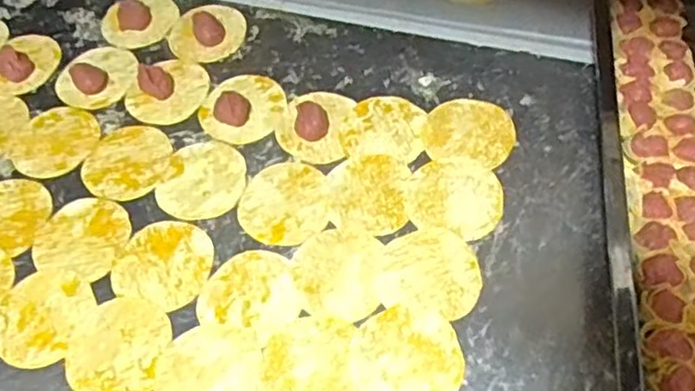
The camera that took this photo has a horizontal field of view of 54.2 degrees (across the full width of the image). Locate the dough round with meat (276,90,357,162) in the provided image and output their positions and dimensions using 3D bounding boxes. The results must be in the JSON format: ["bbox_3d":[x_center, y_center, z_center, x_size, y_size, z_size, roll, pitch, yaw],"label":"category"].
[{"bbox_3d":[-0.033,-0.071,0.638,0.066,0.022,0.080,3,57,6],"label":"dough round with meat"}]

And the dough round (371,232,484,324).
[{"bbox_3d":[0.066,0.061,0.552,0.084,0.004,0.072,12,58,12],"label":"dough round"}]

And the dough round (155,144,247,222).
[{"bbox_3d":[-0.130,-0.015,0.620,0.076,0.004,0.082,-2,56,3],"label":"dough round"}]

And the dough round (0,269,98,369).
[{"bbox_3d":[-0.253,0.097,0.555,0.075,0.004,0.079,-2,56,3],"label":"dough round"}]

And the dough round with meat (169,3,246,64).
[{"bbox_3d":[-0.148,-0.173,0.715,0.080,0.014,0.072,-19,57,-9],"label":"dough round with meat"}]

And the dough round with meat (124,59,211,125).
[{"bbox_3d":[-0.178,-0.109,0.673,0.075,0.024,0.082,-2,56,3],"label":"dough round with meat"}]

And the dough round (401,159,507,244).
[{"bbox_3d":[0.093,-0.001,0.589,0.081,0.004,0.076,-2,56,3],"label":"dough round"}]

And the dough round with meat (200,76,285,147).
[{"bbox_3d":[-0.103,-0.088,0.660,0.082,0.013,0.081,-2,56,3],"label":"dough round with meat"}]

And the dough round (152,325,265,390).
[{"bbox_3d":[-0.107,0.138,0.516,0.082,0.004,0.081,-2,56,3],"label":"dough round"}]

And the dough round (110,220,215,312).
[{"bbox_3d":[-0.156,0.055,0.575,0.083,0.004,0.076,-2,56,3],"label":"dough round"}]

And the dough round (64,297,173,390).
[{"bbox_3d":[-0.182,0.120,0.536,0.078,0.004,0.082,-2,56,3],"label":"dough round"}]

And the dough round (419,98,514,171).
[{"bbox_3d":[0.113,-0.061,0.628,0.081,0.004,0.074,-2,56,3],"label":"dough round"}]

